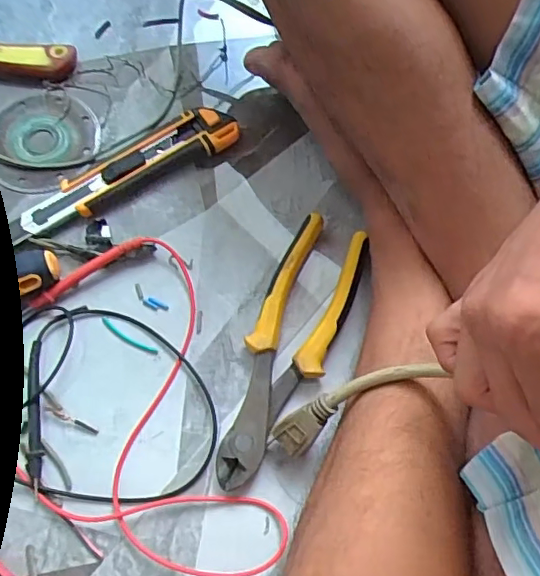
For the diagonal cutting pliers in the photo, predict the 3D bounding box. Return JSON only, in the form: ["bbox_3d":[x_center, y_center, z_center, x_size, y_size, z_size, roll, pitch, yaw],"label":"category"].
[{"bbox_3d":[0.011,0.040,0.389,0.054,0.020,0.192,24,72,7],"label":"diagonal cutting pliers"}]

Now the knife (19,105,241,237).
[{"bbox_3d":[-0.108,-0.092,0.431,0.173,0.019,0.038,-29,74,-11],"label":"knife"}]

